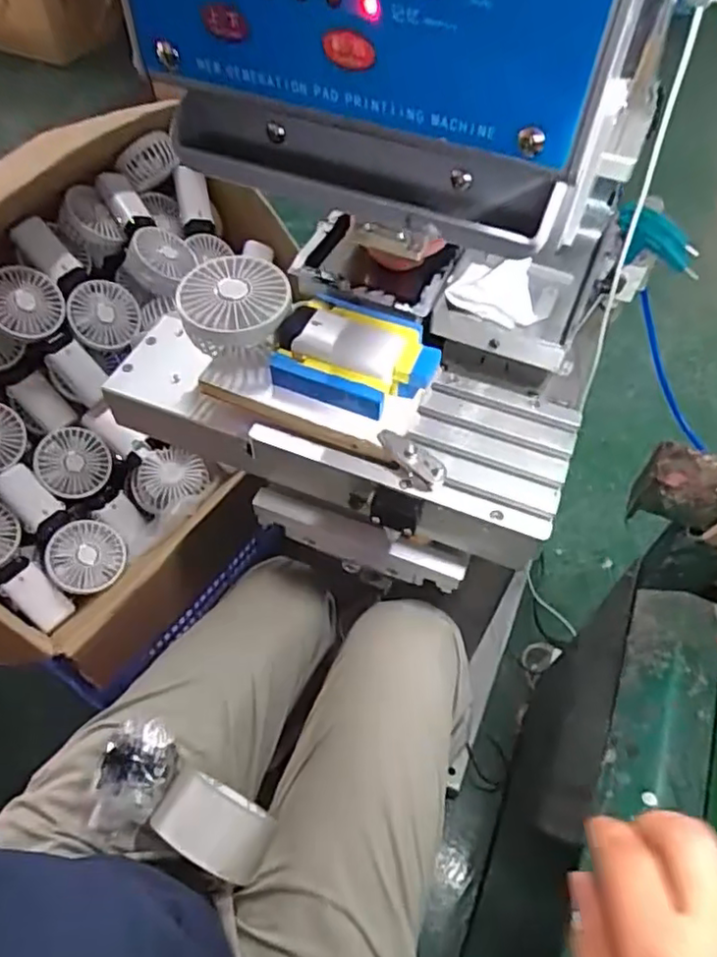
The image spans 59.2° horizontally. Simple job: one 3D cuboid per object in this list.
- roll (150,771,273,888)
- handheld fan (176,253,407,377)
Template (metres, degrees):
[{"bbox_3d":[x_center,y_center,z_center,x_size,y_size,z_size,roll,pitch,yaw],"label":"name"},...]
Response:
[{"bbox_3d":[-0.117,0.283,0.519,0.095,0.074,0.061,22,58,14],"label":"roll"},{"bbox_3d":[-0.055,-0.117,0.495,0.183,0.043,0.093,25,59,16],"label":"handheld fan"}]

